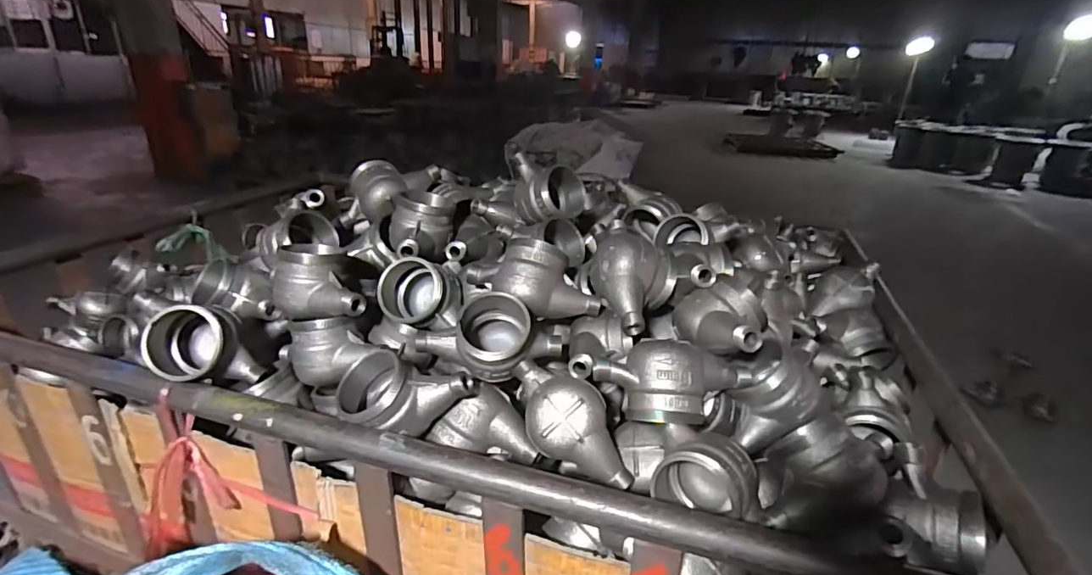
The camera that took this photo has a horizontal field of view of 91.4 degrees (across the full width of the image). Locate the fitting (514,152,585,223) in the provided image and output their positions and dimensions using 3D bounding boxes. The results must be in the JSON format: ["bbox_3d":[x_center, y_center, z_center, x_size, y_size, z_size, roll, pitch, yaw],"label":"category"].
[{"bbox_3d":[0.006,-0.138,0.776,0.082,0.090,0.088,20,16,35],"label":"fitting"}]

